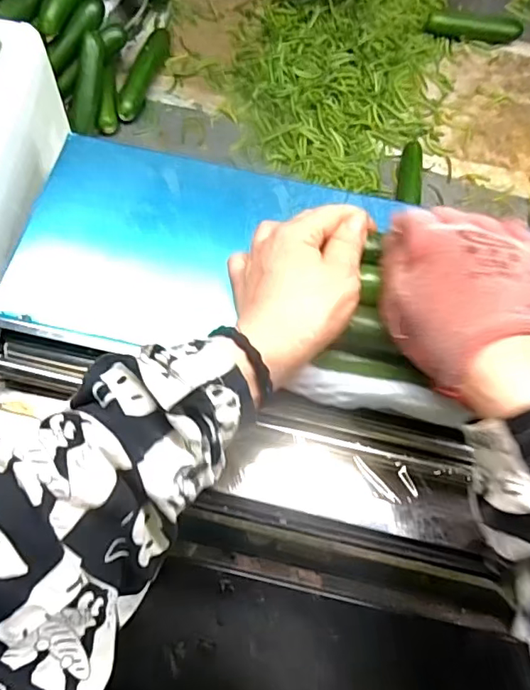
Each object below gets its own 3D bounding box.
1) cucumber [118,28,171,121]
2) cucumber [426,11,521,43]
[{"bbox_3d":[-0.153,-0.338,0.673,0.028,0.029,0.130,16,73,3],"label":"cucumber"},{"bbox_3d":[0.276,-0.419,0.707,0.122,0.030,0.025,10,73,1],"label":"cucumber"}]

